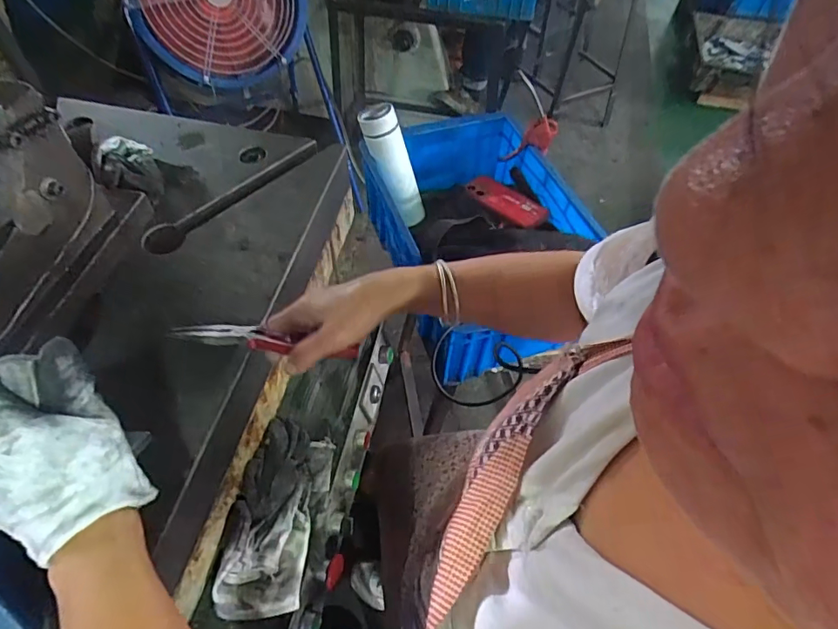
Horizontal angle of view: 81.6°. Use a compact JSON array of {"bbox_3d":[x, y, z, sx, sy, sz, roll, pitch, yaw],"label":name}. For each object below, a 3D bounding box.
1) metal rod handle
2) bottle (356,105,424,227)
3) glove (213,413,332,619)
[{"bbox_3d":[-0.218,-0.146,0.573,0.035,0.020,0.233,37,61,20],"label":"metal rod handle"},{"bbox_3d":[-0.040,-0.260,0.861,0.057,0.235,0.059,8,52,30],"label":"bottle"},{"bbox_3d":[-0.144,0.200,0.498,0.079,0.036,0.188,8,56,2],"label":"glove"}]

